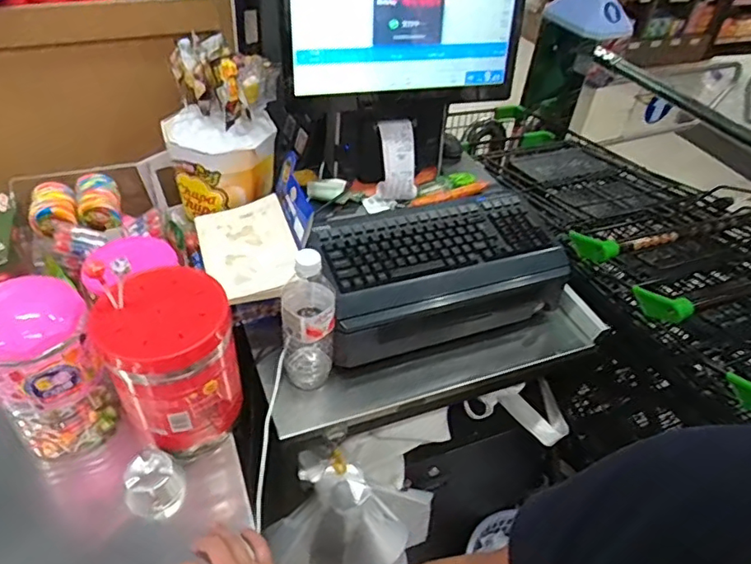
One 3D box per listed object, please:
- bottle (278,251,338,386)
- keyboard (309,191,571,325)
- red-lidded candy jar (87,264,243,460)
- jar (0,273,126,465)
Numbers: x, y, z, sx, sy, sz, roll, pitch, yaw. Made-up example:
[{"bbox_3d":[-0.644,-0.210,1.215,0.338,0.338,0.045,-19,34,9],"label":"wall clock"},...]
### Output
[{"bbox_3d":[-0.090,0.059,0.757,0.069,0.232,0.056,2,42,-5],"label":"bottle"},{"bbox_3d":[0.098,-0.059,0.900,0.398,0.056,0.204,-12,45,-19],"label":"keyboard"},{"bbox_3d":[-0.251,0.105,0.702,0.141,0.198,0.137,4,42,-3],"label":"red-lidded candy jar"},{"bbox_3d":[-0.403,0.113,0.684,0.116,0.203,0.123,4,42,-3],"label":"jar"}]

